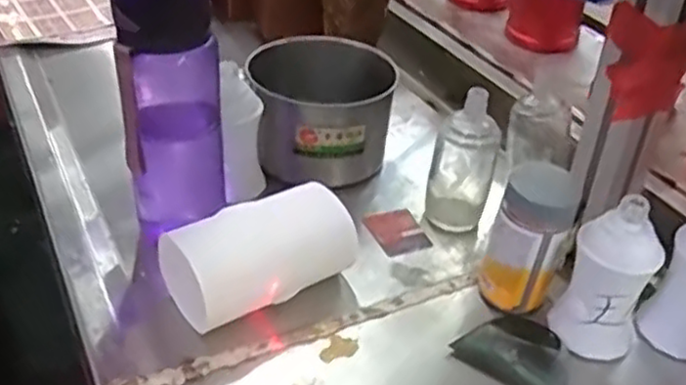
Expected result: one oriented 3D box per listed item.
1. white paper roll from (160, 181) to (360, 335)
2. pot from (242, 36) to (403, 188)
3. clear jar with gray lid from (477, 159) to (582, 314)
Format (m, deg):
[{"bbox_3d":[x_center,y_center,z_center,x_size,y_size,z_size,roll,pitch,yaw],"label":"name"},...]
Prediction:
[{"bbox_3d":[-0.060,0.048,0.523,0.134,0.062,0.059,-22,43,-29],"label":"white paper roll"},{"bbox_3d":[-0.018,-0.076,0.674,0.129,0.097,0.129,1,37,-1],"label":"pot"},{"bbox_3d":[0.136,0.034,0.524,0.054,0.108,0.049,14,38,15],"label":"clear jar with gray lid"}]

